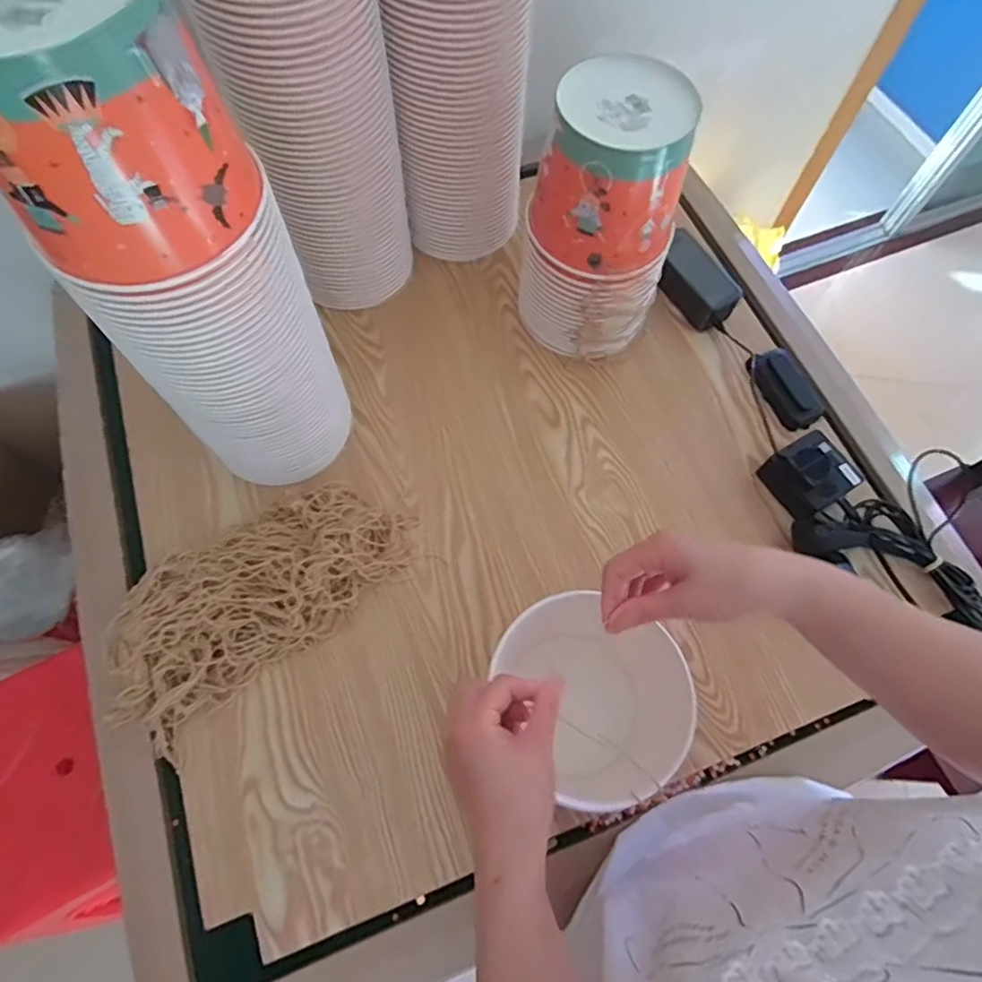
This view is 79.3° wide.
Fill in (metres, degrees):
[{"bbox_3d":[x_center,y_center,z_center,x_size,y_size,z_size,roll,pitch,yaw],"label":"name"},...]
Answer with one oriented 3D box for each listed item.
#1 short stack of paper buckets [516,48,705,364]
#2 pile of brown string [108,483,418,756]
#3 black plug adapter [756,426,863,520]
[{"bbox_3d":[0.124,-0.282,0.650,0.147,0.274,0.148,18,68,6],"label":"short stack of paper buckets"},{"bbox_3d":[-0.237,0.097,0.600,0.314,0.064,0.151,-36,73,-15],"label":"pile of brown string"},{"bbox_3d":[0.358,-0.017,0.670,0.073,0.061,0.078,-29,71,-13],"label":"black plug adapter"}]

